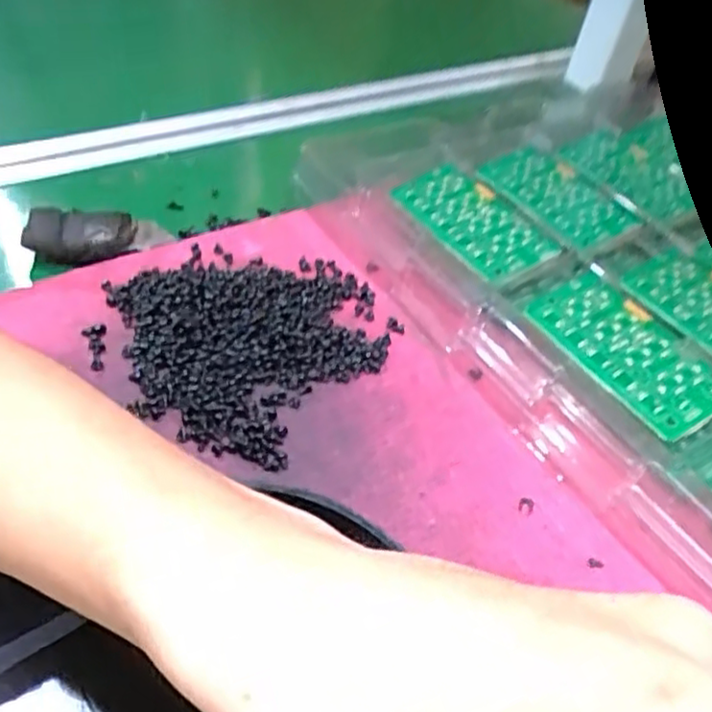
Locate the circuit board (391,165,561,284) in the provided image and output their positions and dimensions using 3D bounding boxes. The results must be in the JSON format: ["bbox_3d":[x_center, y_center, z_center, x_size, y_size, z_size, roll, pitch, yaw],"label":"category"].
[{"bbox_3d":[0.062,-0.073,0.372,0.051,0.005,0.087,-23,54,-18],"label":"circuit board"}]

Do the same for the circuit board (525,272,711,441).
[{"bbox_3d":[0.125,-0.002,0.322,0.047,0.008,0.091,-22,54,-27],"label":"circuit board"}]

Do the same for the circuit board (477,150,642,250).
[{"bbox_3d":[0.117,-0.094,0.409,0.059,0.011,0.086,-20,53,-26],"label":"circuit board"}]

